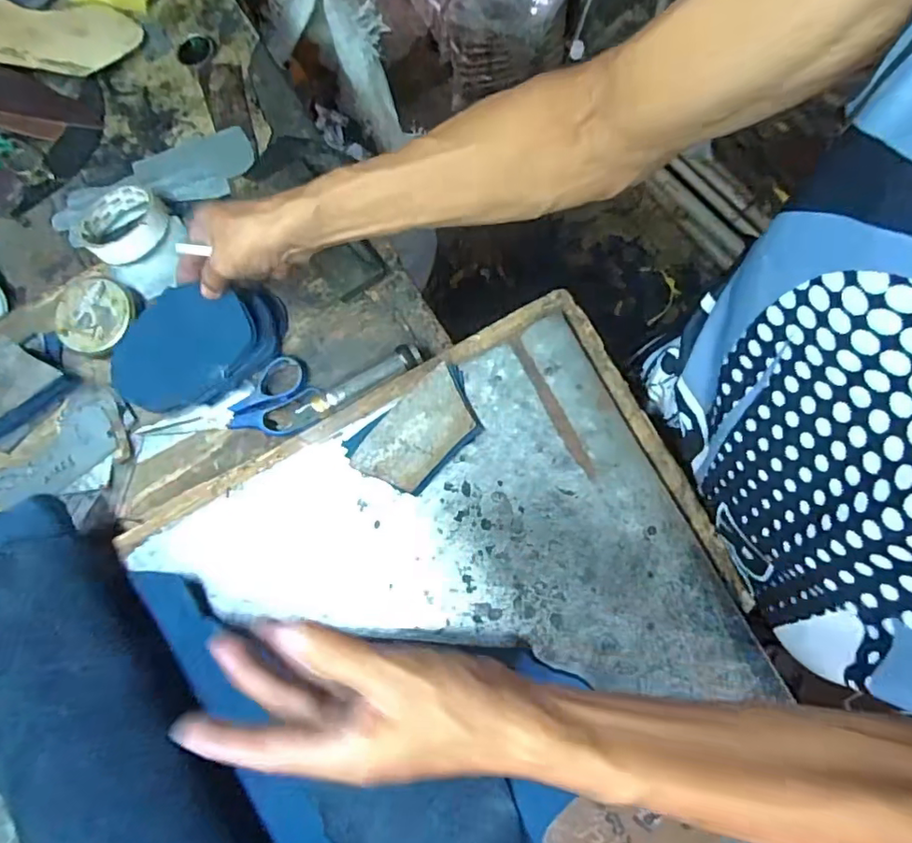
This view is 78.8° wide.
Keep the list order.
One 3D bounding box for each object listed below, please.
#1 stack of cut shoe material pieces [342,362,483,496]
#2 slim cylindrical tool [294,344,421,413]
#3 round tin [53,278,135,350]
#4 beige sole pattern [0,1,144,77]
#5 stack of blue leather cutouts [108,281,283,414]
[{"bbox_3d":[-0.032,0.012,0.481,0.117,0.010,0.071,-39,87,1],"label":"stack of cut shoe material pieces"},{"bbox_3d":[-0.087,-0.036,0.511,0.118,0.029,0.022,-26,80,-5],"label":"slim cylindrical tool"},{"bbox_3d":[-0.348,-0.103,0.535,0.079,0.014,0.070,43,79,8],"label":"round tin"},{"bbox_3d":[-0.471,-0.419,0.593,0.233,0.016,0.095,-2,72,-15],"label":"beige sole pattern"},{"bbox_3d":[-0.244,-0.070,0.515,0.161,0.047,0.094,-14,79,-3],"label":"stack of blue leather cutouts"}]

